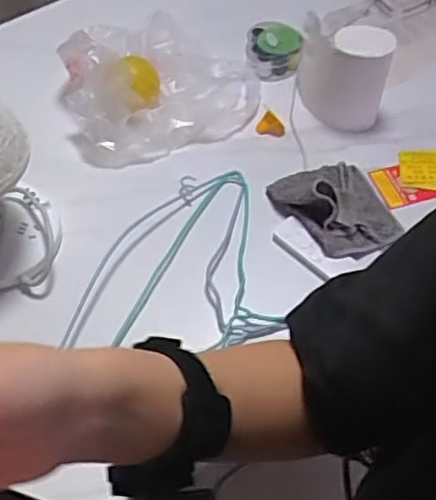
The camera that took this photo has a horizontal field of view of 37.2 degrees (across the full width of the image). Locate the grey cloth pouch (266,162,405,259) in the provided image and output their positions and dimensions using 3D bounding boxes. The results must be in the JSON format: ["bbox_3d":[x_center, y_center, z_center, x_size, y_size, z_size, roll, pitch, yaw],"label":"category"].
[{"bbox_3d":[0.159,-0.065,0.842,0.144,0.088,0.143,-31,59,-20],"label":"grey cloth pouch"}]

